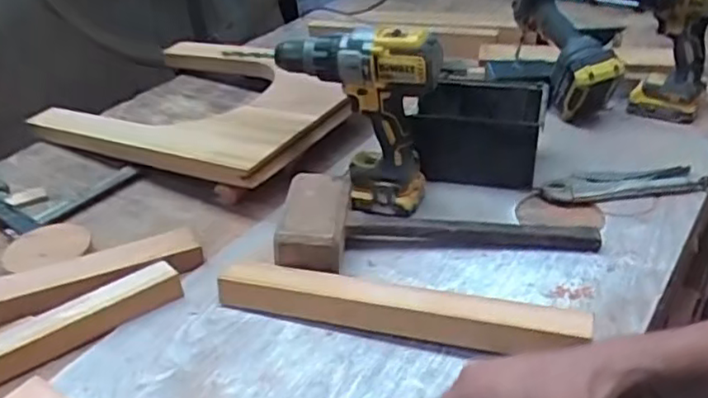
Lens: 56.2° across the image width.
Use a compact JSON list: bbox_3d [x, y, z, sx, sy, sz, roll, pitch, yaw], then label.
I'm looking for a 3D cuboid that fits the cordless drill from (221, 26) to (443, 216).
[{"bbox_3d":[-0.006,-0.100,0.839,0.227,0.219,0.076,6,35,14],"label":"cordless drill"}]

